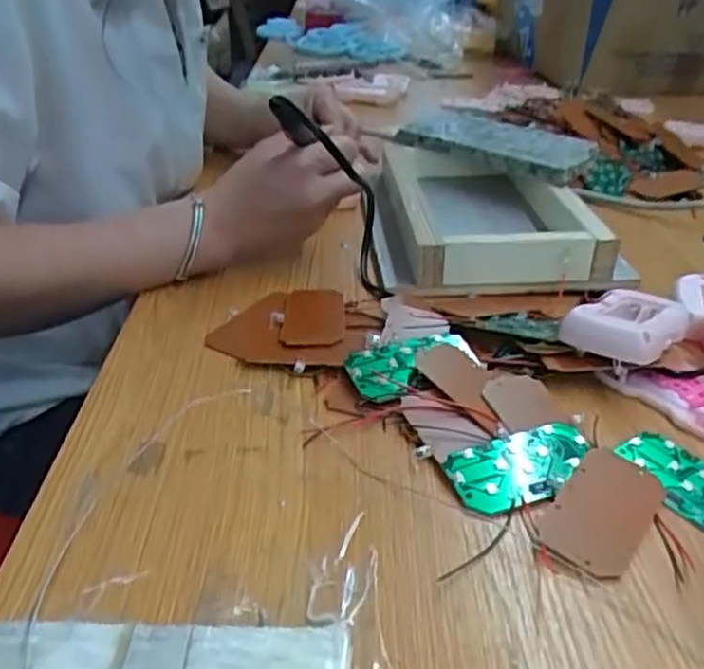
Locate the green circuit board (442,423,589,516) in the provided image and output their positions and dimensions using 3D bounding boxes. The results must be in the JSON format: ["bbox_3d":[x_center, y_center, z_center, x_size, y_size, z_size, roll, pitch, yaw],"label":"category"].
[{"bbox_3d":[0.082,0.061,0.339,0.071,0.007,0.039,-14,34,-23],"label":"green circuit board"}]

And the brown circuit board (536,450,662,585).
[{"bbox_3d":[0.112,0.077,0.320,0.037,0.008,0.078,23,37,31],"label":"brown circuit board"}]

